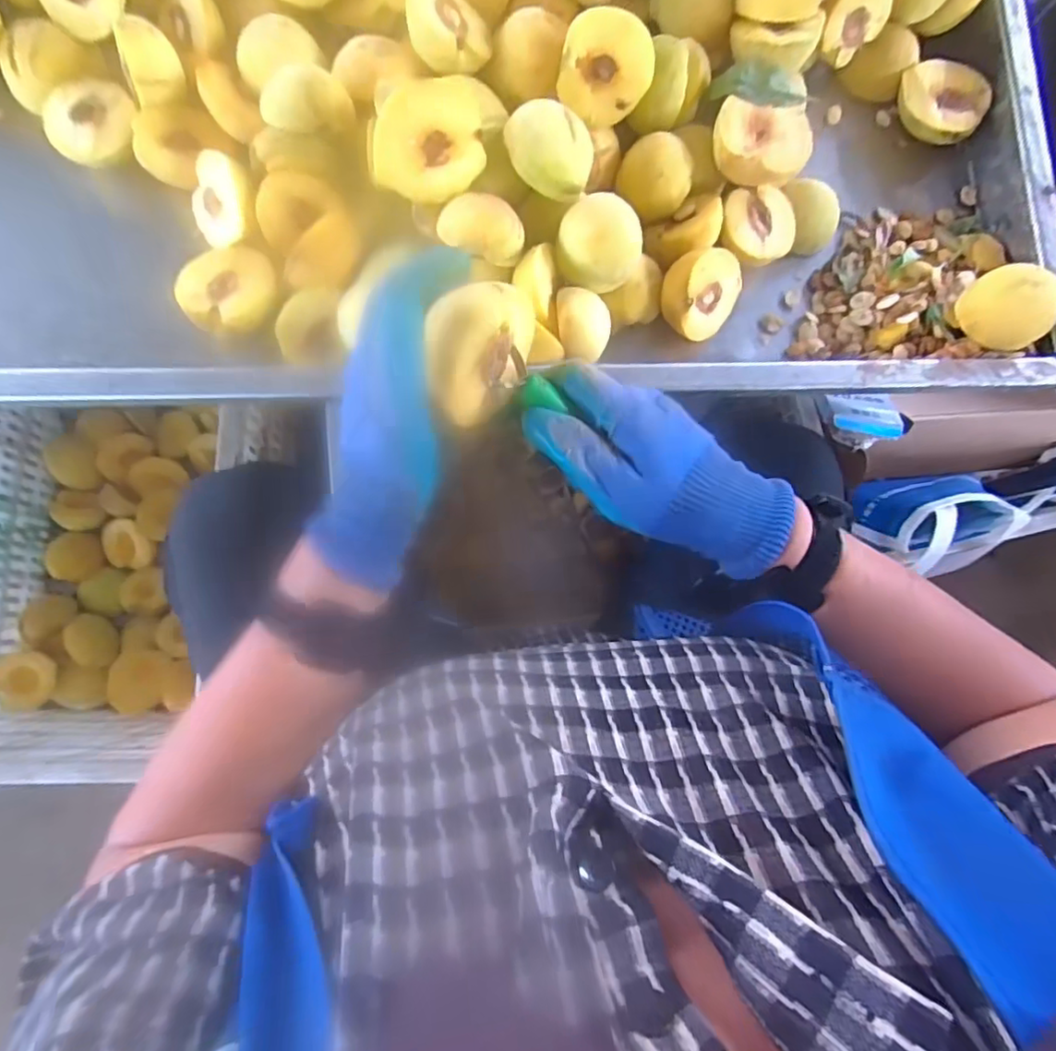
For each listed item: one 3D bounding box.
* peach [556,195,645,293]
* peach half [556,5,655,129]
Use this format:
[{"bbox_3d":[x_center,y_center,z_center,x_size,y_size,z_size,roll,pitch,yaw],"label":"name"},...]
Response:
[{"bbox_3d":[0.053,-0.207,0.447,0.061,0.045,0.054,14,81,-3],"label":"peach"},{"bbox_3d":[0.060,-0.353,0.461,0.066,0.068,0.038,16,43,-4],"label":"peach half"}]

